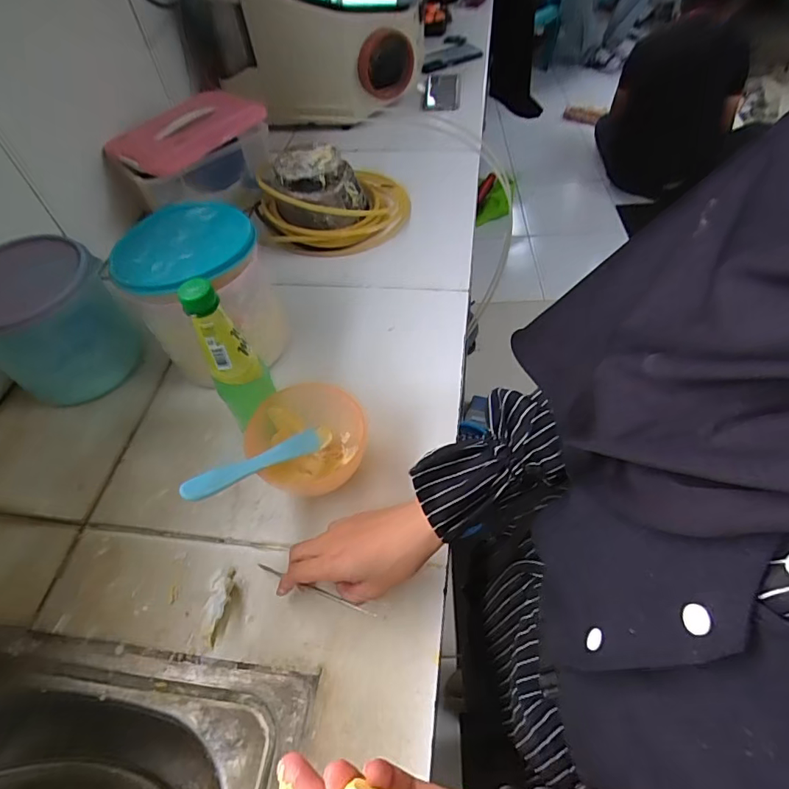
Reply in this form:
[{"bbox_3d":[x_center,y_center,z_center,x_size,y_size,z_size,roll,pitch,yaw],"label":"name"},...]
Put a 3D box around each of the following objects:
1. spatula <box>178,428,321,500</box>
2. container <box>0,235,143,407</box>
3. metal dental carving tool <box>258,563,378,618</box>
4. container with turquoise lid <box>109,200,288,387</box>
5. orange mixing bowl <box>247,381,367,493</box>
[{"bbox_3d":[-0.126,0.063,0.481,0.026,0.012,0.174,31,30,25],"label":"spatula"},{"bbox_3d":[-0.424,-0.089,0.619,0.149,0.155,0.158,35,64,27],"label":"container"},{"bbox_3d":[-0.075,0.178,0.452,0.139,0.013,0.006,8,53,32],"label":"metal dental carving tool"},{"bbox_3d":[-0.236,-0.122,0.624,0.155,0.161,0.194,-23,55,-12],"label":"container with turquoise lid"},{"bbox_3d":[-0.090,0.054,0.531,0.116,0.082,0.118,-3,53,3],"label":"orange mixing bowl"}]

